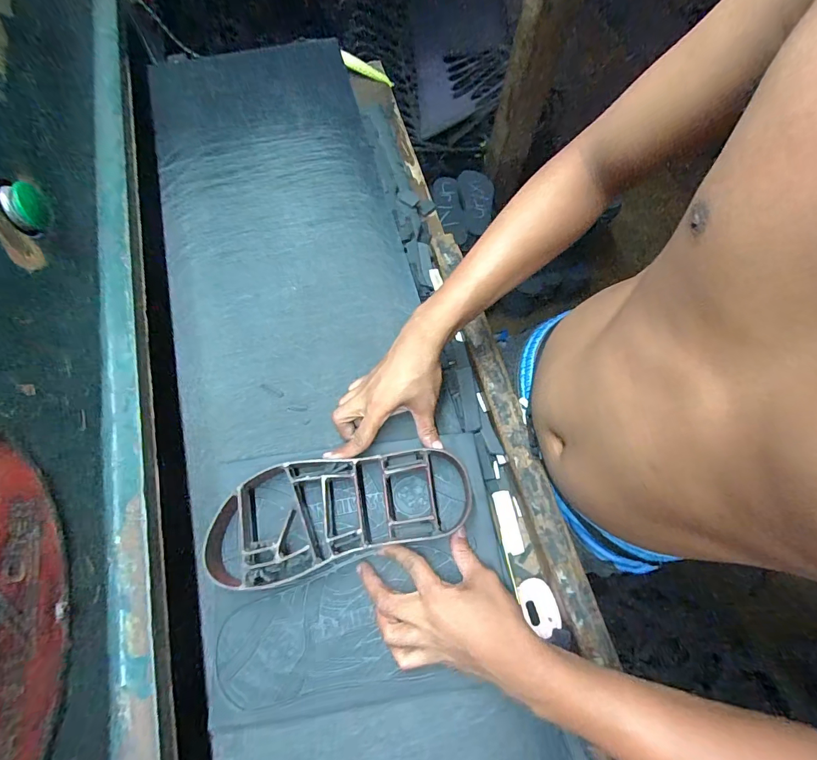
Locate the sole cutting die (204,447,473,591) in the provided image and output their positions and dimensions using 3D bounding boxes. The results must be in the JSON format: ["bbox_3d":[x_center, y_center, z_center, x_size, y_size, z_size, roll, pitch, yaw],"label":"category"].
[{"bbox_3d":[-0.071,0.128,0.414,0.265,0.039,0.104,-16,71,-6],"label":"sole cutting die"}]

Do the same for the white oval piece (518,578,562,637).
[{"bbox_3d":[0.149,0.254,0.461,0.036,0.004,0.054,-17,57,0],"label":"white oval piece"}]

